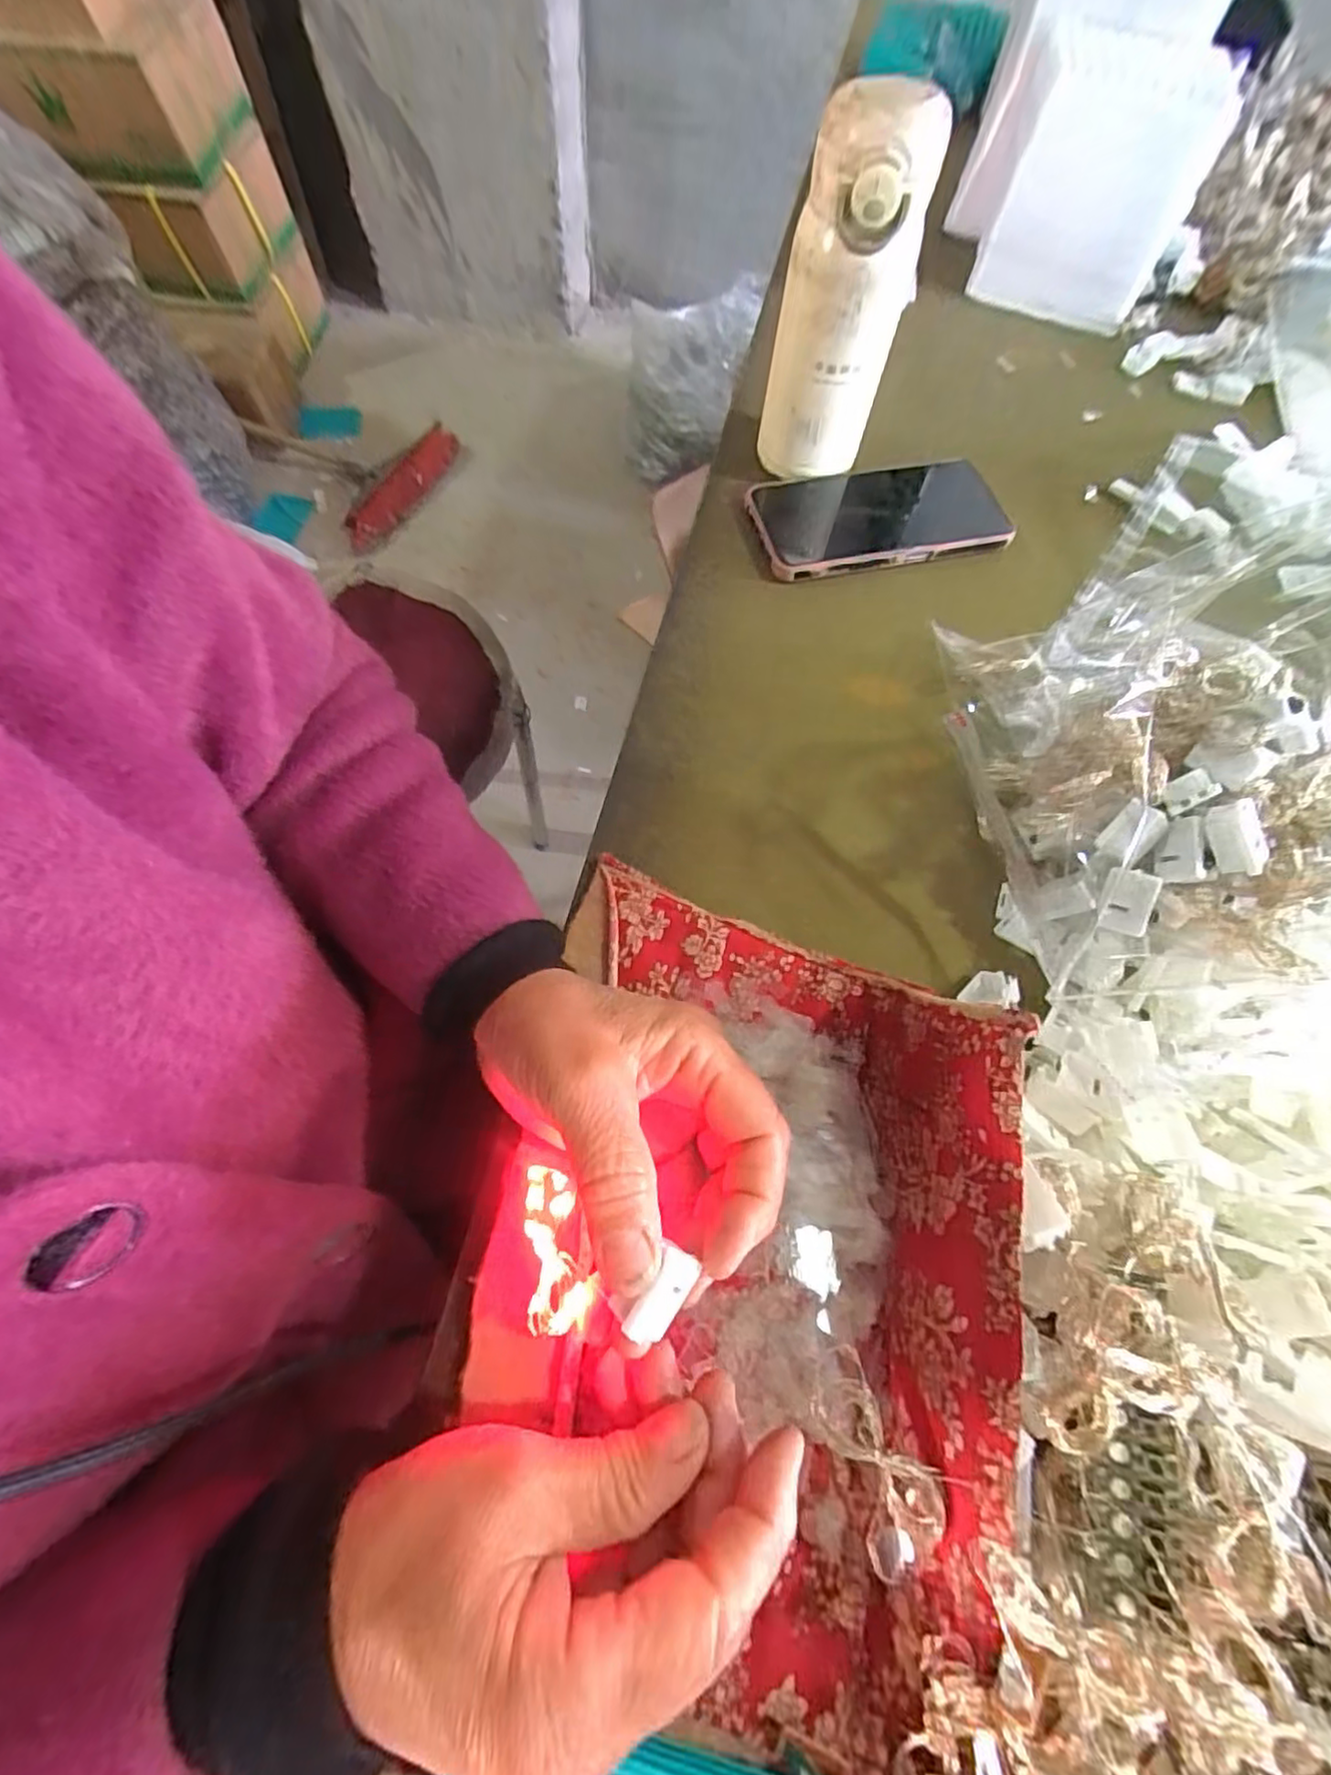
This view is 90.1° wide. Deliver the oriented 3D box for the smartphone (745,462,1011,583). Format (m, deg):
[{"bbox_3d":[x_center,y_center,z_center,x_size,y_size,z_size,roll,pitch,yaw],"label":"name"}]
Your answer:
[{"bbox_3d":[0.137,-0.245,0.438,0.159,0.017,0.081,-11,69,-8],"label":"smartphone"}]

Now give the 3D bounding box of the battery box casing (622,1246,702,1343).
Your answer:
[{"bbox_3d":[0.000,0.127,0.206,0.006,0.017,0.027,10,58,51],"label":"battery box casing"}]

